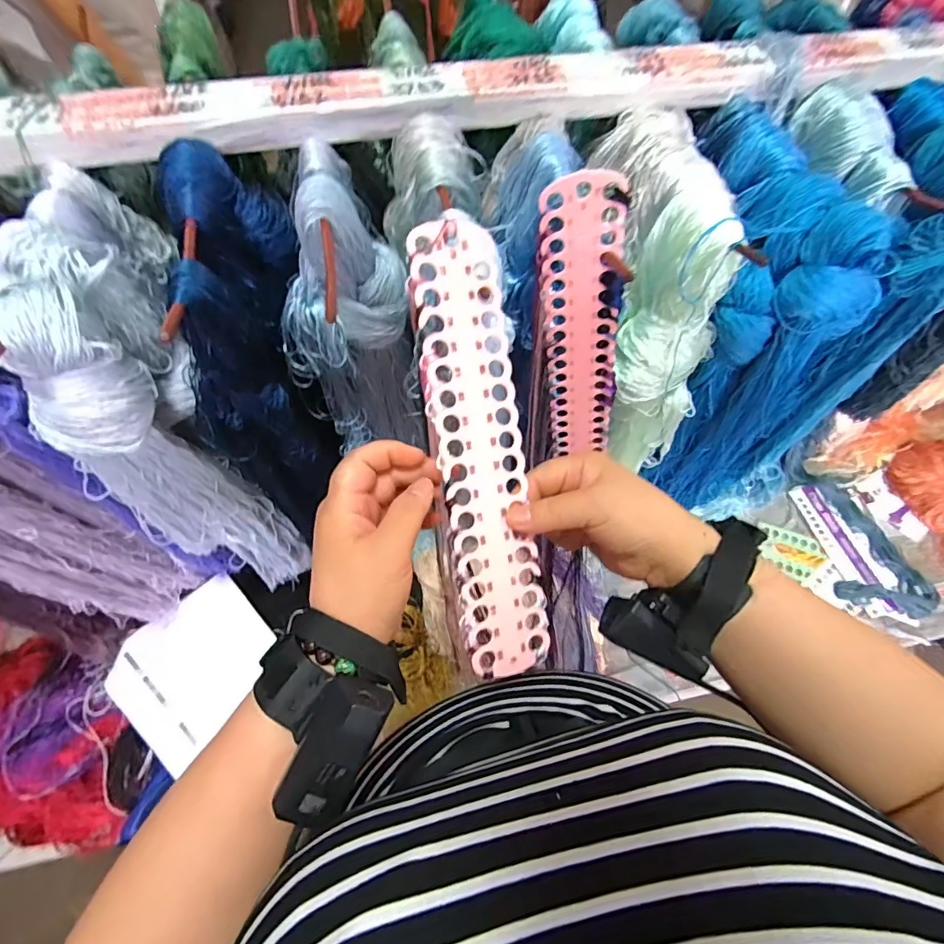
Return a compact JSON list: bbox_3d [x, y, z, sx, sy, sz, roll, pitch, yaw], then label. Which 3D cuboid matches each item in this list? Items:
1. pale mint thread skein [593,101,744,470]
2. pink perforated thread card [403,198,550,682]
[{"bbox_3d":[0.177,-0.175,0.516,0.088,0.292,0.243,-13,64,-7],"label":"pale mint thread skein"},{"bbox_3d":[0.006,-0.012,0.312,0.059,0.004,0.292,-10,95,-21],"label":"pink perforated thread card"}]

